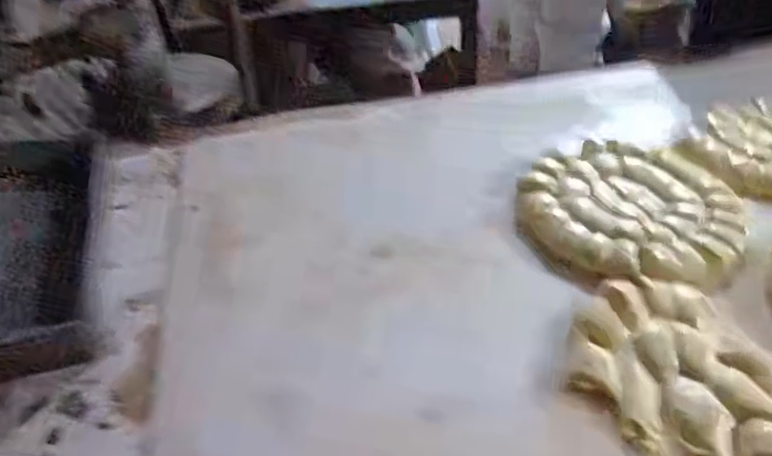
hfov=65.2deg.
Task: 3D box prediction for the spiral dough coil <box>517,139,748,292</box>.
[{"bbox_3d":[0.324,-0.030,0.814,0.289,0.057,0.283,-3,41,3],"label":"spiral dough coil"}]

